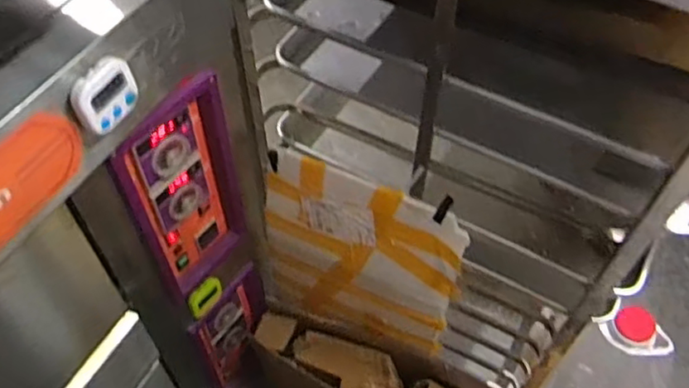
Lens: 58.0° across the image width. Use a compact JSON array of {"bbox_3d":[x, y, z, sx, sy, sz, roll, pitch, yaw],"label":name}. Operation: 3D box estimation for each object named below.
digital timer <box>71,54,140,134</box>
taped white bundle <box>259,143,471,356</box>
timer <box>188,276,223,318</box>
[{"bbox_3d":[-0.229,-0.095,0.596,0.019,0.052,0.065,23,57,17],"label":"digital timer"},{"bbox_3d":[0.022,0.131,1.106,0.348,0.437,0.033,21,53,10],"label":"taped white bundle"},{"bbox_3d":[-0.242,0.179,1.086,0.017,0.061,0.072,28,59,20],"label":"timer"}]

